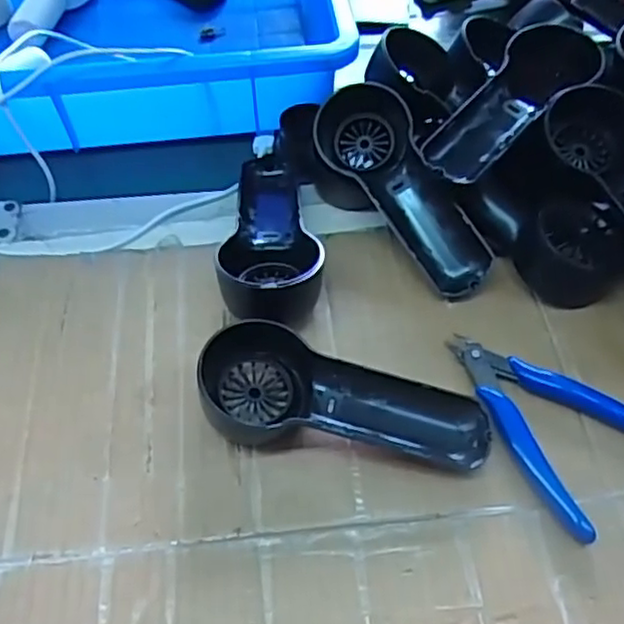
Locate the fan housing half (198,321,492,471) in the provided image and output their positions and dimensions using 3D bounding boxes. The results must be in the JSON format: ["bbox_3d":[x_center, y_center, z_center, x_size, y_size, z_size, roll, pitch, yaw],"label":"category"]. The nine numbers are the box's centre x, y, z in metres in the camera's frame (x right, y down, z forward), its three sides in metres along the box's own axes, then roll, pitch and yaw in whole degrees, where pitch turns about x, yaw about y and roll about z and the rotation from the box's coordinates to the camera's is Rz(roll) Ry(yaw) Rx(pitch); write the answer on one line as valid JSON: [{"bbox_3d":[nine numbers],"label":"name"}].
[{"bbox_3d":[0.017,0.046,0.348,0.152,0.035,0.063,14,56,10],"label":"fan housing half"}]

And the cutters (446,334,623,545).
[{"bbox_3d":[0.132,0.051,0.358,0.077,0.012,0.122,-23,57,-15],"label":"cutters"}]

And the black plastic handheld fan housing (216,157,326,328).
[{"bbox_3d":[-0.021,-0.057,0.422,0.059,0.034,0.148,2,55,3],"label":"black plastic handheld fan housing"}]

